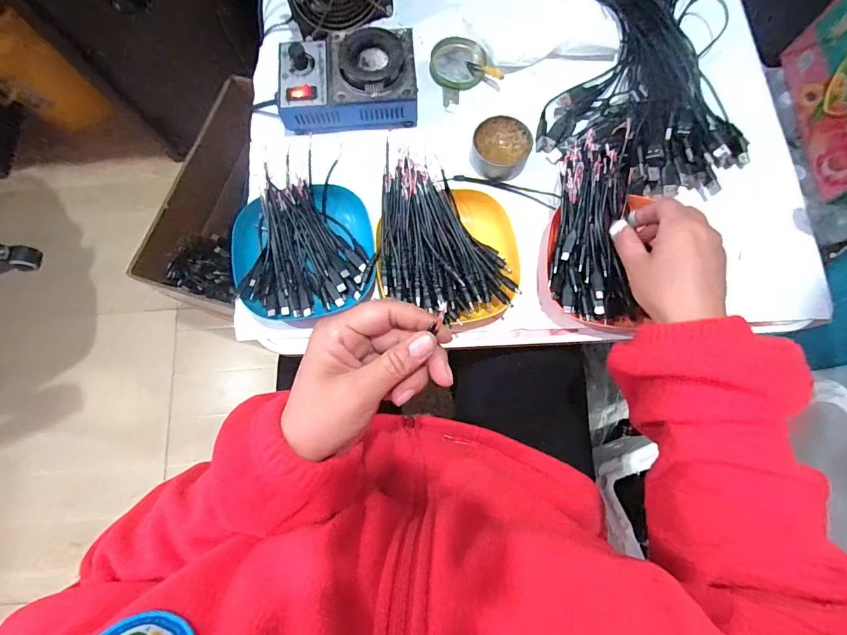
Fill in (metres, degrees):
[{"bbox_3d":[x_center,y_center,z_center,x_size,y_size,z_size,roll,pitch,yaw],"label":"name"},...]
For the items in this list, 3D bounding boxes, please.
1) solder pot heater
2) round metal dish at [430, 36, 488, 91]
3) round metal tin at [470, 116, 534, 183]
[{"bbox_3d":[-0.084,-0.263,0.461,0.150,0.056,0.100,-4,77,0],"label":"solder pot heater"},{"bbox_3d":[0.041,-0.301,0.496,0.064,0.014,0.063,0,77,1],"label":"round metal dish"},{"bbox_3d":[0.085,-0.185,0.460,0.061,0.027,0.062,0,77,1],"label":"round metal tin"}]

